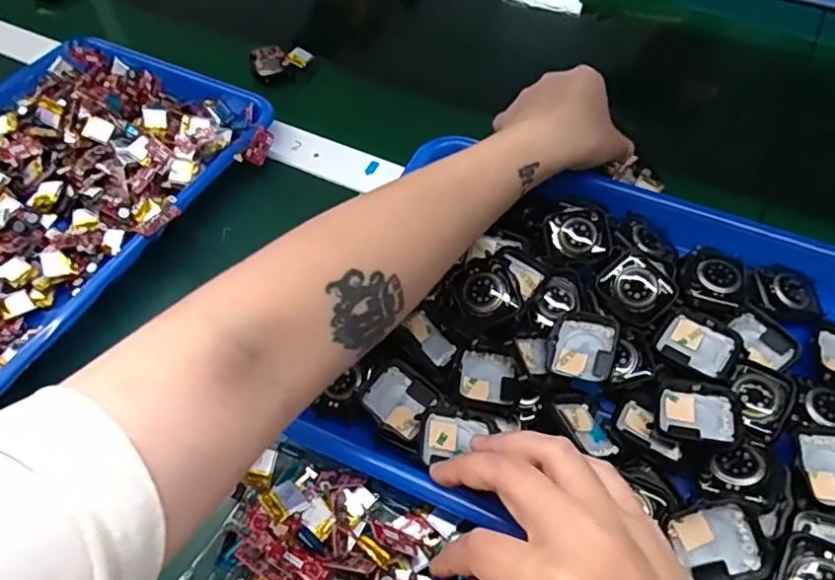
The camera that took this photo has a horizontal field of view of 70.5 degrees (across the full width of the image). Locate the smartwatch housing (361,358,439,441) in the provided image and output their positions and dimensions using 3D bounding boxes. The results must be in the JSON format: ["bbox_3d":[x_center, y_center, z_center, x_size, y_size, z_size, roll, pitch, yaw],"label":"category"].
[{"bbox_3d":[-0.010,0.061,0.328,0.036,0.015,0.034,34,63,23],"label":"smartwatch housing"}]

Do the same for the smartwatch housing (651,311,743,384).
[{"bbox_3d":[0.159,0.033,0.338,0.042,0.012,0.037,31,62,22],"label":"smartwatch housing"}]

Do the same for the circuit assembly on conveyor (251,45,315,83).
[{"bbox_3d":[-0.126,-0.216,0.553,0.054,0.018,0.028,-19,56,-11],"label":"circuit assembly on conveyor"}]

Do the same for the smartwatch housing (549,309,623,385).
[{"bbox_3d":[0.095,0.032,0.338,0.036,0.009,0.041,10,65,26],"label":"smartwatch housing"}]

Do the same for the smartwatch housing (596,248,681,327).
[{"bbox_3d":[0.129,0.000,0.350,0.040,0.008,0.040,42,94,14],"label":"smartwatch housing"}]

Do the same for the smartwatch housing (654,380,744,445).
[{"bbox_3d":[0.150,0.066,0.317,0.041,0.013,0.033,10,56,9],"label":"smartwatch housing"}]

